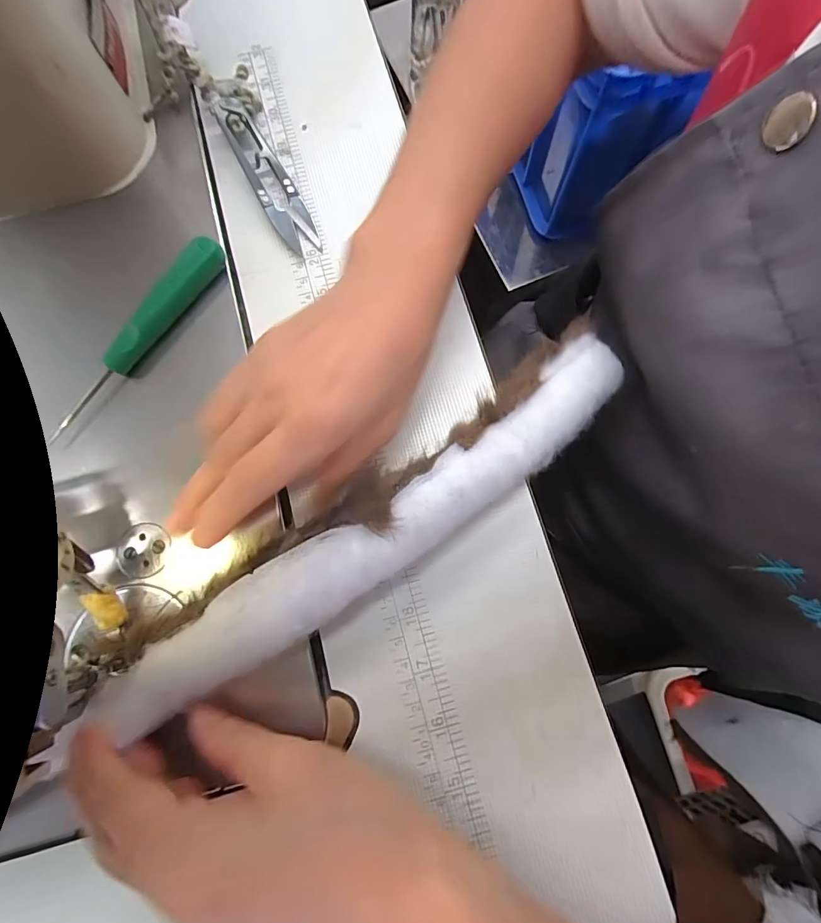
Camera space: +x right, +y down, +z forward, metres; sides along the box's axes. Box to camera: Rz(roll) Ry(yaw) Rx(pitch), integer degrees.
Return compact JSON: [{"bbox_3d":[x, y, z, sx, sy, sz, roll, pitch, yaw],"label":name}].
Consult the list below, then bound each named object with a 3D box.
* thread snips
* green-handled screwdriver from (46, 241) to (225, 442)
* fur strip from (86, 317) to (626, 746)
[{"bbox_3d":[-0.085,-0.170,0.254,0.022,0.018,0.112,-28,79,-4],"label":"thread snips"},{"bbox_3d":[-0.142,-0.065,0.234,0.013,0.019,0.126,33,81,8],"label":"green-handled screwdriver"},{"bbox_3d":[-0.015,0.027,0.200,0.277,0.028,0.046,-34,81,-6],"label":"fur strip"}]

